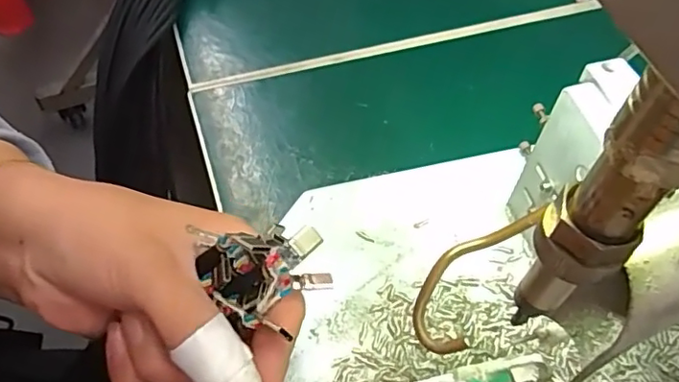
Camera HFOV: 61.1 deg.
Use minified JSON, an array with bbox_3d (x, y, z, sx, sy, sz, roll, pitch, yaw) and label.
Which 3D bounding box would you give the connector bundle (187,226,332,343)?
[{"bbox_3d":[-0.027,0.029,0.195,0.043,0.025,0.025,8,55,3],"label":"connector bundle"}]

